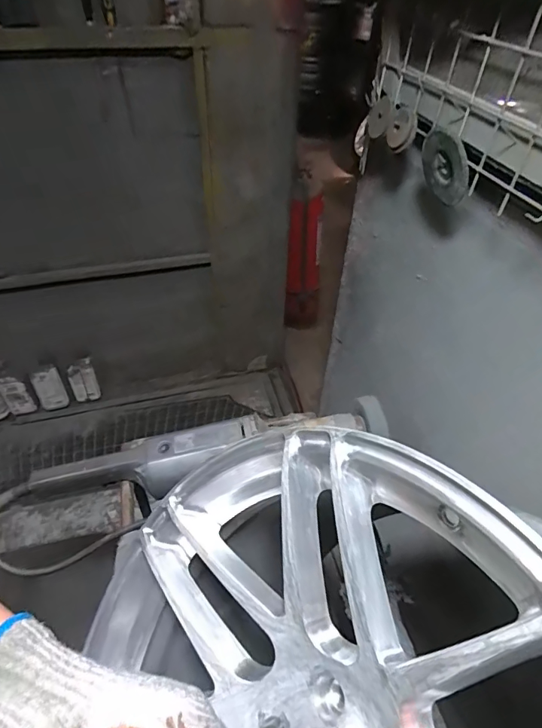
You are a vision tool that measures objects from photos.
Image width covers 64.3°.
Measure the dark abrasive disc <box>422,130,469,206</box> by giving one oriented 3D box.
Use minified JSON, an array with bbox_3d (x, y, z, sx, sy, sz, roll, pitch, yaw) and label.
[{"bbox_3d":[0.214,-0.243,0.532,0.010,0.084,0.084,-22,48,-5],"label":"dark abrasive disc"}]

